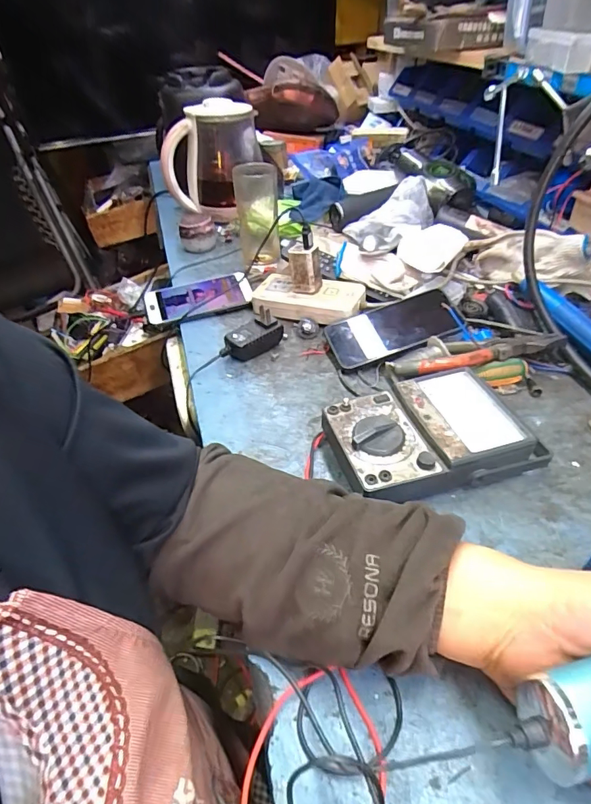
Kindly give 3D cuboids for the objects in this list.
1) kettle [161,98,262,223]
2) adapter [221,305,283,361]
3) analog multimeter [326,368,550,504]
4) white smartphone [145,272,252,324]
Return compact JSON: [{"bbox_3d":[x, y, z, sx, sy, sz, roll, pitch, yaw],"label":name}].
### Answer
[{"bbox_3d":[-0.155,-0.470,0.908,0.196,0.196,0.145,-16,43,-15],"label":"kettle"},{"bbox_3d":[-0.057,-0.082,0.588,0.082,0.042,0.039,-34,51,-31],"label":"adapter"},{"bbox_3d":[0.124,0.035,0.442,0.182,0.049,0.118,-16,44,-15],"label":"analog multimeter"},{"bbox_3d":[-0.142,-0.154,0.680,0.150,0.011,0.070,-15,55,-7],"label":"white smartphone"}]

